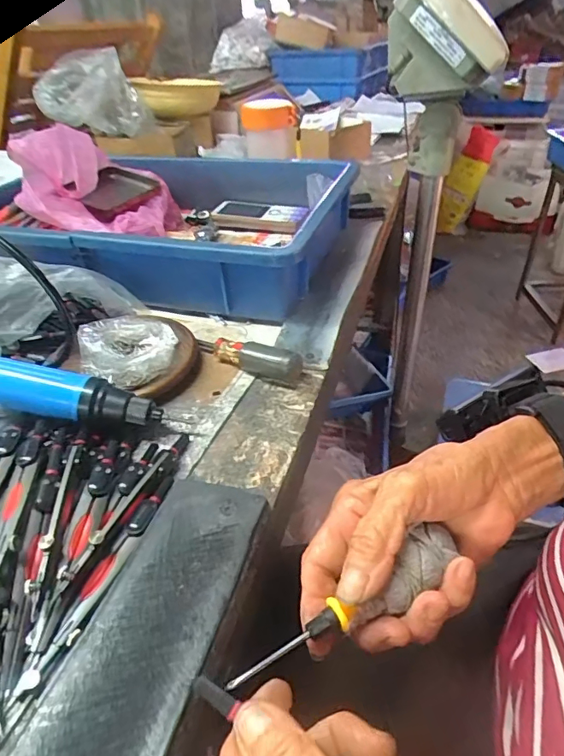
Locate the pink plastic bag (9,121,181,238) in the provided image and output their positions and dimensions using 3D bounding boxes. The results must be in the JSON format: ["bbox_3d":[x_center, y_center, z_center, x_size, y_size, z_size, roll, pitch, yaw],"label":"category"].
[{"bbox_3d":[-0.218,-0.235,0.594,0.168,0.125,0.178,-9,37,-7],"label":"pink plastic bag"}]

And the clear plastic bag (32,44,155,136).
[{"bbox_3d":[-0.315,-0.472,0.833,0.171,0.126,0.125,-11,38,-10],"label":"clear plastic bag"}]

